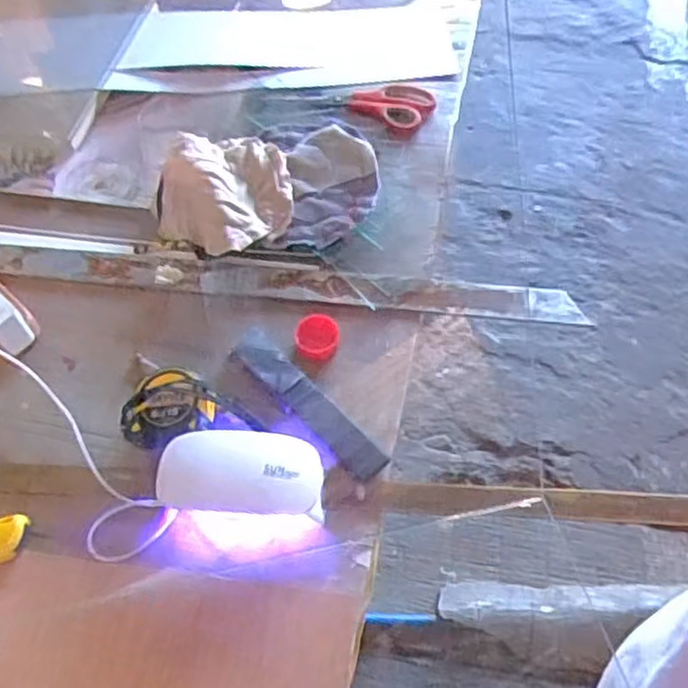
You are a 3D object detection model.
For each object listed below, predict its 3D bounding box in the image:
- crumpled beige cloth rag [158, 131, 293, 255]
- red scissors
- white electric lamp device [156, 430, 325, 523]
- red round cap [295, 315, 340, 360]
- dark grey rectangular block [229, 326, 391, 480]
[{"bbox_3d":[-0.127,-0.157,0.747,0.137,0.043,0.159,-16,58,-8],"label":"crumpled beige cloth rag"},{"bbox_3d":[0.003,-0.286,0.843,0.203,0.006,0.074,5,58,5],"label":"red scissors"},{"bbox_3d":[-0.080,0.108,0.569,0.126,0.059,0.061,0,58,3],"label":"white electric lamp device"},{"bbox_3d":[-0.025,-0.007,0.663,0.040,0.009,0.047,1,58,3],"label":"red round cap"},{"bbox_3d":[-0.034,0.048,0.634,0.031,0.008,0.179,-38,64,-20],"label":"dark grey rectangular block"}]

